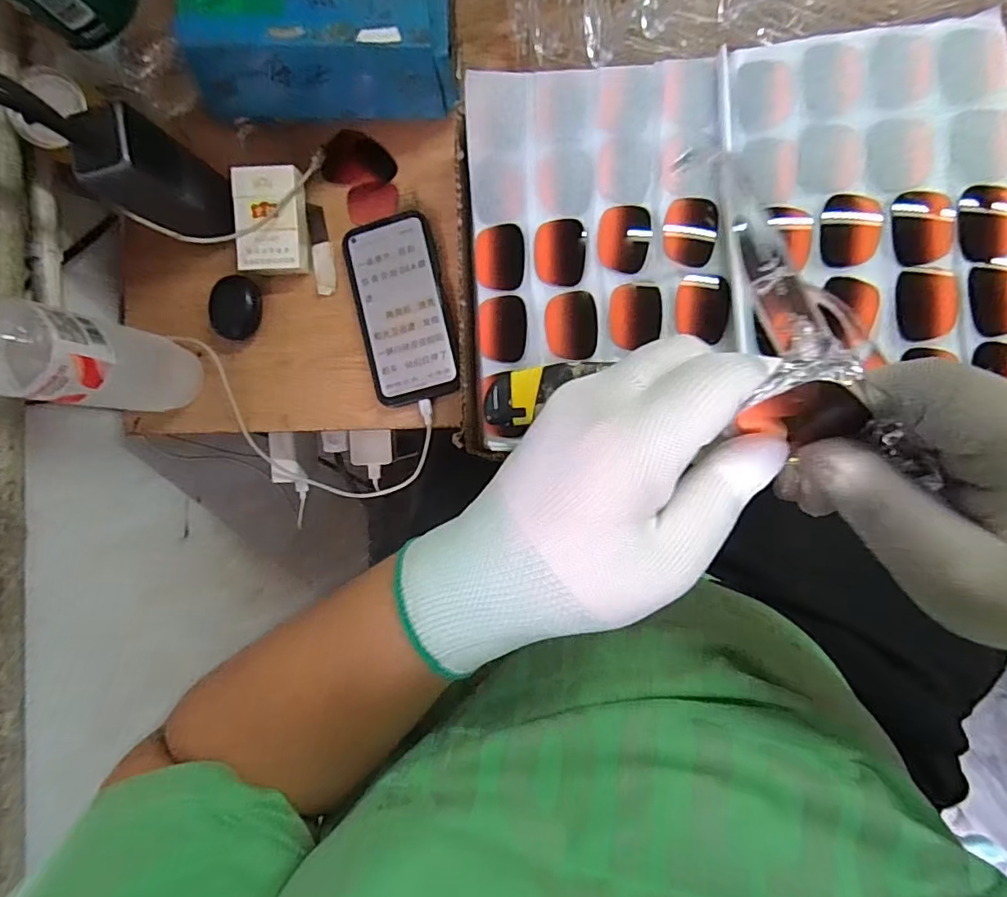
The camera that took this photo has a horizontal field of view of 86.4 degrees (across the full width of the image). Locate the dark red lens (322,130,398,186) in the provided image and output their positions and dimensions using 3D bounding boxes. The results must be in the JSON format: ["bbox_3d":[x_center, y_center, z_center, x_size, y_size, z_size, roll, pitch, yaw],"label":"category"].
[{"bbox_3d":[-0.132,-0.269,0.494,0.066,0.008,0.049,2,90,9],"label":"dark red lens"}]

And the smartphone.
[{"bbox_3d":[-0.090,-0.124,0.479,0.079,0.014,0.164,-12,88,8],"label":"smartphone"}]

